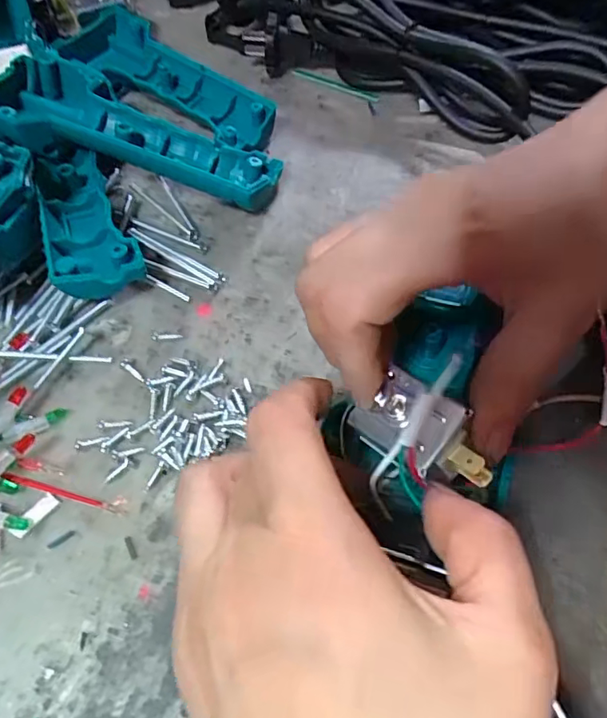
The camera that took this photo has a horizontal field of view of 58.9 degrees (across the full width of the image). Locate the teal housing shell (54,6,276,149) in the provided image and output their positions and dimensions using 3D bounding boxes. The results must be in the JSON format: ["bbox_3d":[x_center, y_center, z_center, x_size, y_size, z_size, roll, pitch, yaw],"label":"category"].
[{"bbox_3d":[-0.094,-0.183,0.350,0.183,0.025,0.047,38,68,22],"label":"teal housing shell"}]

